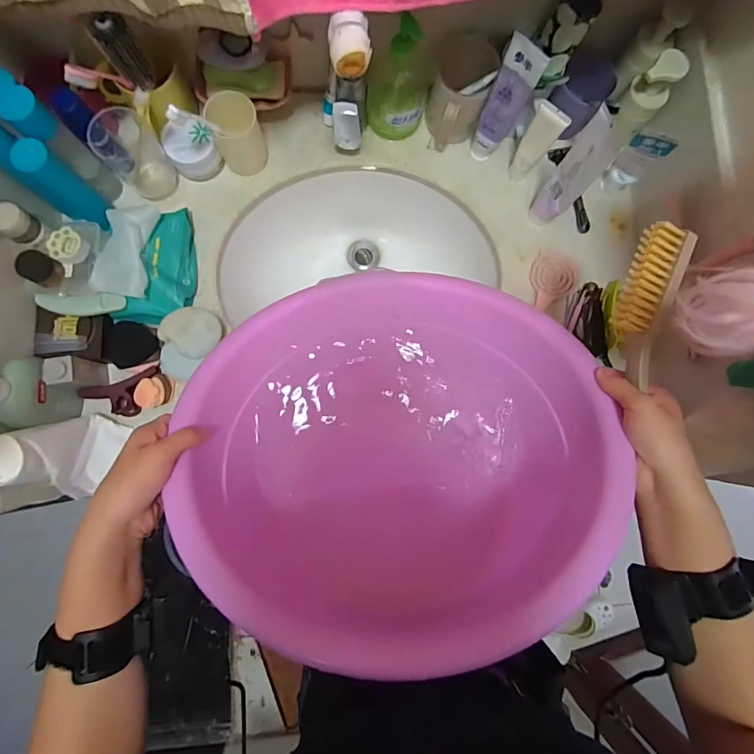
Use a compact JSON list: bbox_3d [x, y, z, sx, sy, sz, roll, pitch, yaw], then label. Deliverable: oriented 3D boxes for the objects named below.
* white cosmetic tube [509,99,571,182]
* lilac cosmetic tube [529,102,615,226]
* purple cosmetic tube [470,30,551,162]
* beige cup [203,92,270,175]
[{"bbox_3d":[0.221,-0.326,0.592,0.043,0.143,0.024,37,83,1],"label":"white cosmetic tube"},{"bbox_3d":[0.263,-0.264,0.546,0.037,0.186,0.056,-20,85,-6],"label":"lilac cosmetic tube"},{"bbox_3d":[0.171,-0.366,0.571,0.048,0.189,0.030,22,83,-1],"label":"purple cosmetic tube"},{"bbox_3d":[-0.192,-0.336,0.578,0.062,0.092,0.055,-13,85,-5],"label":"beige cup"}]

